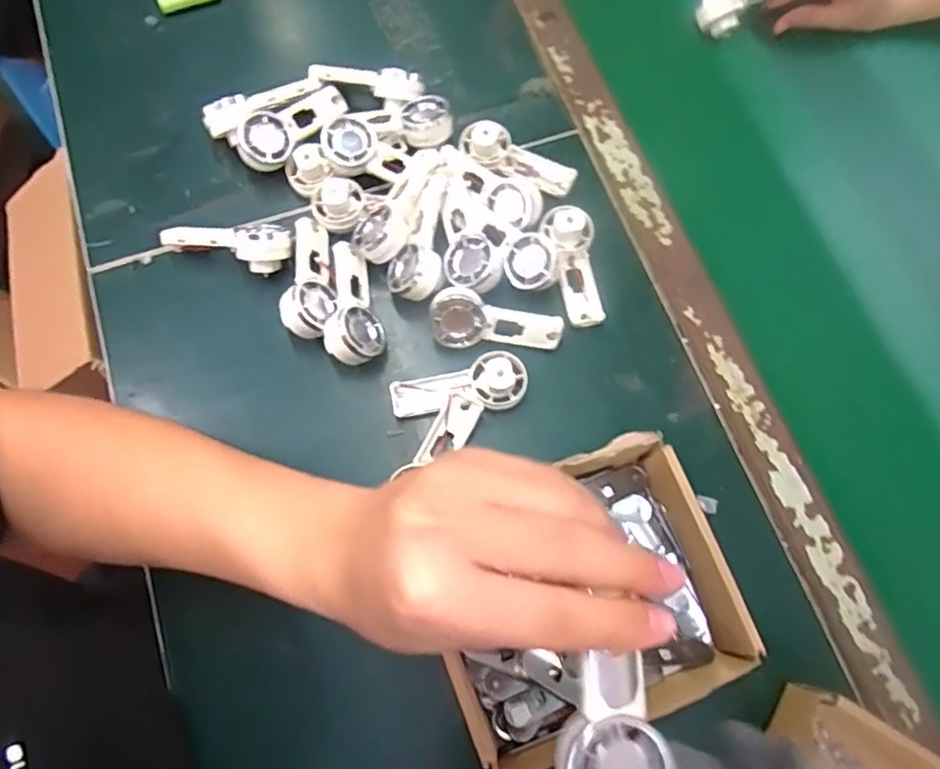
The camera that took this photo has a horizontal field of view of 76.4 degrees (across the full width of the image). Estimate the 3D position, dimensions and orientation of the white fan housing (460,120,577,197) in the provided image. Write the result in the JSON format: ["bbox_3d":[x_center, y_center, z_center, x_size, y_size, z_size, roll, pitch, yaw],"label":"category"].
[{"bbox_3d":[0.037,-0.177,0.472,0.093,0.033,0.032,24,73,5],"label":"white fan housing"}]

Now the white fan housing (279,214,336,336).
[{"bbox_3d":[-0.117,-0.080,0.432,0.036,0.030,0.096,-5,72,-4],"label":"white fan housing"}]

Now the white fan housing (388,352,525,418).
[{"bbox_3d":[-0.008,0.002,0.416,0.093,0.032,0.037,-9,73,-5],"label":"white fan housing"}]

